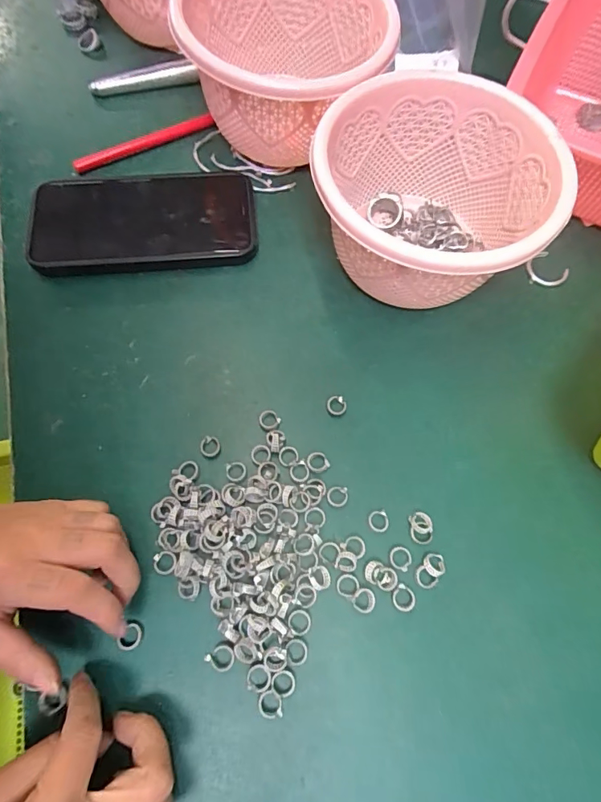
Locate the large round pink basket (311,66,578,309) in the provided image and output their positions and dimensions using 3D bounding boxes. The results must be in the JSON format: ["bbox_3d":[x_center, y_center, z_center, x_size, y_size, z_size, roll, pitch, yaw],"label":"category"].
[{"bbox_3d":[0.082,-0.124,0.298,0.143,0.090,0.149,0,70,-1],"label":"large round pink basket"}]

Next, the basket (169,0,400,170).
[{"bbox_3d":[-0.009,-0.244,0.332,0.140,0.090,0.143,0,70,-1],"label":"basket"}]

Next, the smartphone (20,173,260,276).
[{"bbox_3d":[-0.114,-0.134,0.328,0.158,0.014,0.080,-6,70,-3],"label":"smartphone"}]

